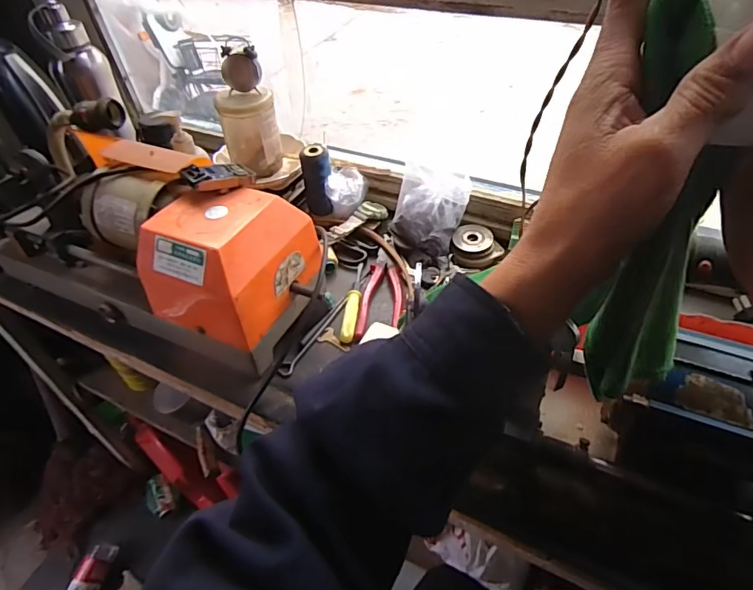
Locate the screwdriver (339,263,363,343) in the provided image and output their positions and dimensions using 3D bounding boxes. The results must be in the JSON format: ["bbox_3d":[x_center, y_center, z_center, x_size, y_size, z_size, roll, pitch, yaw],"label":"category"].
[{"bbox_3d":[-0.031,0.005,0.630,0.018,0.018,0.153,1,48,6],"label":"screwdriver"}]

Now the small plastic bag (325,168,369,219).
[{"bbox_3d":[-0.044,-0.157,0.744,0.052,0.055,0.071,4,48,9],"label":"small plastic bag"}]

